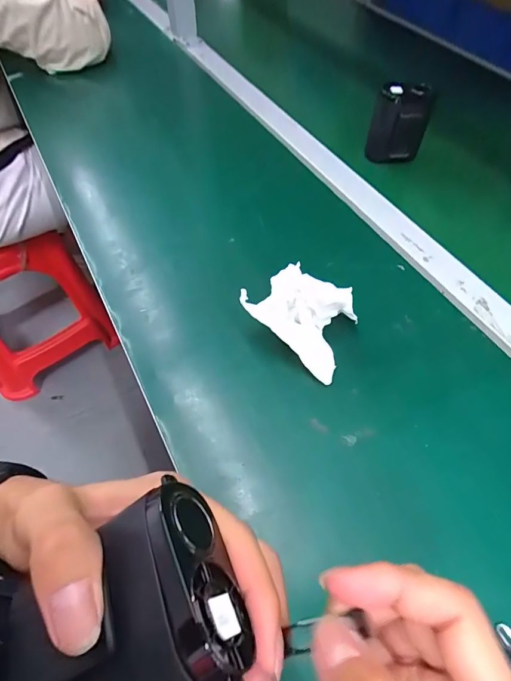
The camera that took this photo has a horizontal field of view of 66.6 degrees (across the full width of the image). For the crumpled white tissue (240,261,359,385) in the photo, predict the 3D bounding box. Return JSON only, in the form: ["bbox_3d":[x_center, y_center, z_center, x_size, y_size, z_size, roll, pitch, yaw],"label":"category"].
[{"bbox_3d":[0.045,-0.025,0.345,0.092,0.047,0.099,-39,64,-22],"label":"crumpled white tissue"}]

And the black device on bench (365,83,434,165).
[{"bbox_3d":[0.188,-0.280,0.512,0.071,0.088,0.052,13,57,9],"label":"black device on bench"}]

